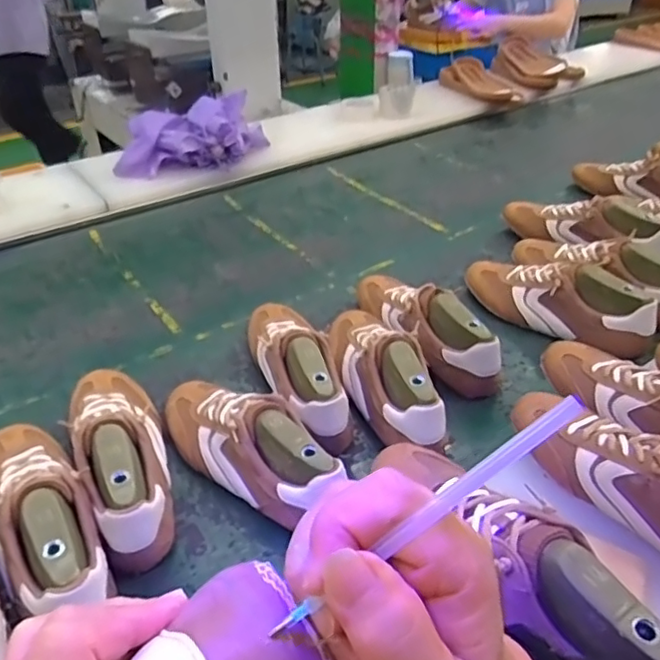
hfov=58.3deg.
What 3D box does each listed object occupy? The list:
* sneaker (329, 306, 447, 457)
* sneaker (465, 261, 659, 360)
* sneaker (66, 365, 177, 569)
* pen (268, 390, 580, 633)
[{"bbox_3d":[0.056,0.037,0.712,0.087,0.084,0.271,-11,41,-10],"label":"sneaker"},{"bbox_3d":[0.331,-0.052,0.869,0.101,0.122,0.280,-30,47,-29],"label":"sneaker"},{"bbox_3d":[-0.220,0.120,0.622,0.079,0.104,0.283,-19,43,-19],"label":"sneaker"},{"bbox_3d":[0.030,0.061,0.191,0.121,0.009,0.008,-40,44,7],"label":"pen"}]

